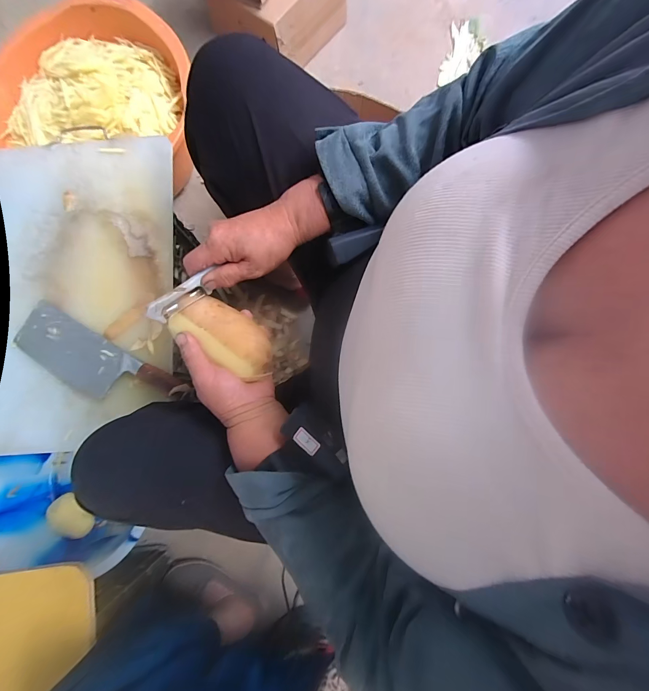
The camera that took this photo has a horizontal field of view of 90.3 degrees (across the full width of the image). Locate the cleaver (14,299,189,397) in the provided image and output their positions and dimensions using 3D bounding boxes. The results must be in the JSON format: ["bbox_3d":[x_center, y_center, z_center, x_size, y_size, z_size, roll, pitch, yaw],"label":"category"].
[{"bbox_3d":[-0.387,0.027,0.531,0.307,0.027,0.093,28,80,5],"label":"cleaver"}]

